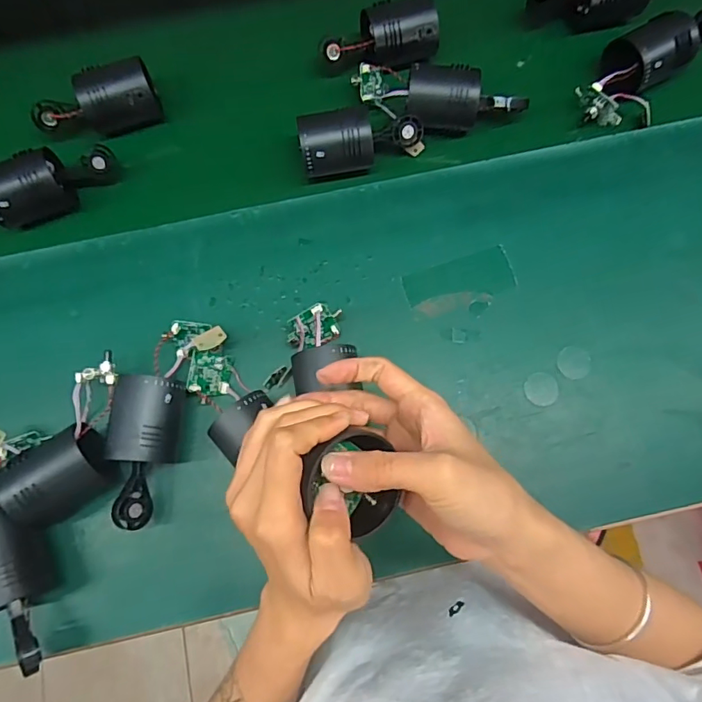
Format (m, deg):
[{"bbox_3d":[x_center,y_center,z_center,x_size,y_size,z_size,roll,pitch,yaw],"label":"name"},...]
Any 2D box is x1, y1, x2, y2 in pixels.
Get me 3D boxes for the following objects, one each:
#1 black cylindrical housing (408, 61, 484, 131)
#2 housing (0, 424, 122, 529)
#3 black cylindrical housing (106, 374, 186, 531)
[{"bbox_3d":[0.088,-0.239,0.482,0.067,0.043,0.048,4,79,4],"label":"black cylindrical housing"},{"bbox_3d":[-0.217,0.095,0.389,0.072,0.057,0.055,-35,79,-4],"label":"housing"},{"bbox_3d":[-0.158,0.079,0.398,0.049,0.051,0.112,-4,78,3],"label":"black cylindrical housing"}]

